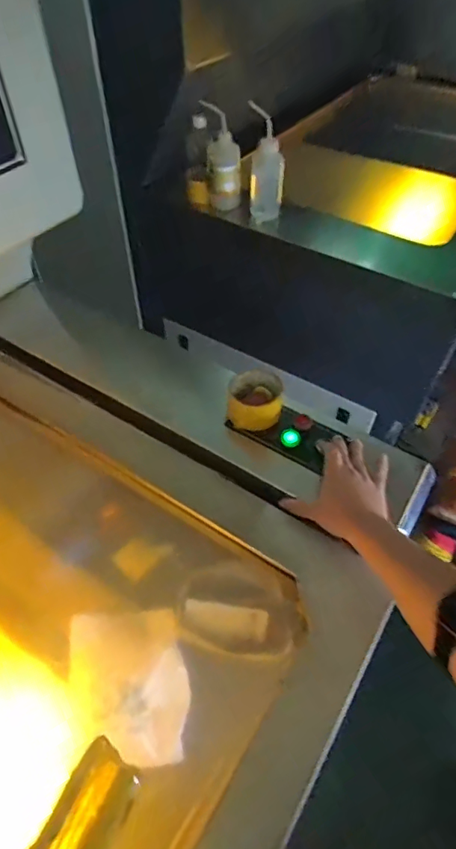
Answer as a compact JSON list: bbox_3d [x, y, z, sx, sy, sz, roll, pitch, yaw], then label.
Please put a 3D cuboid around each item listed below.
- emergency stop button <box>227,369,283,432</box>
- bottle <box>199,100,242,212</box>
[{"bbox_3d":[0.042,-0.041,0.758,0.084,0.060,0.096,1,50,2],"label":"emergency stop button"},{"bbox_3d":[-0.012,-0.612,1.130,0.077,0.218,0.061,-6,51,-5],"label":"bottle"}]

